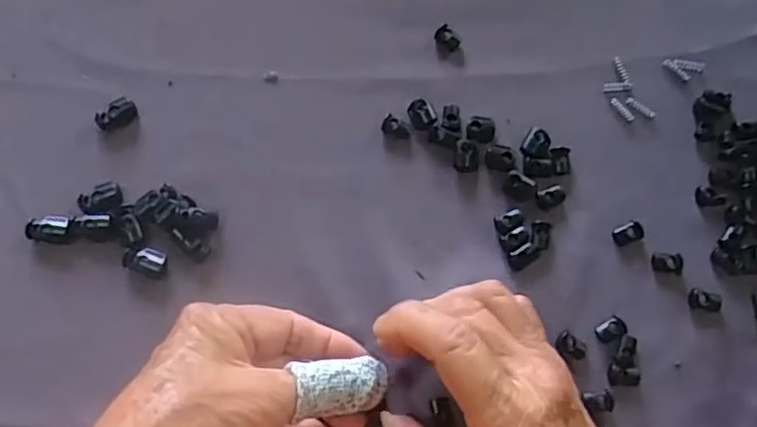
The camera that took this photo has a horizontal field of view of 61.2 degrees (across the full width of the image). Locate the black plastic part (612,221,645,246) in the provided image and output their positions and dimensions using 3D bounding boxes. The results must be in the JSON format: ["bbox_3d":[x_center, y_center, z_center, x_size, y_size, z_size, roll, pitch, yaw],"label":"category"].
[{"bbox_3d":[0.125,0.010,0.322,0.015,0.004,0.010,-22,79,-5],"label":"black plastic part"}]

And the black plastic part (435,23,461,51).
[{"bbox_3d":[0.037,-0.094,0.346,0.010,0.004,0.015,-38,81,-8],"label":"black plastic part"}]

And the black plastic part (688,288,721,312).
[{"bbox_3d":[0.161,0.043,0.314,0.015,0.005,0.010,12,78,2],"label":"black plastic part"}]

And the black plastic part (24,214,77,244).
[{"bbox_3d":[-0.164,0.007,0.320,0.023,0.004,0.014,8,78,1],"label":"black plastic part"}]

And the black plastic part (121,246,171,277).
[{"bbox_3d":[-0.116,0.024,0.318,0.022,0.006,0.013,10,78,1],"label":"black plastic part"}]

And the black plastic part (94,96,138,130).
[{"bbox_3d":[-0.137,-0.052,0.334,0.020,0.006,0.012,-28,80,-6],"label":"black plastic part"}]

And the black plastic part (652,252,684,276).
[{"bbox_3d":[0.144,0.025,0.318,0.015,0.004,0.010,7,78,1],"label":"black plastic part"}]

